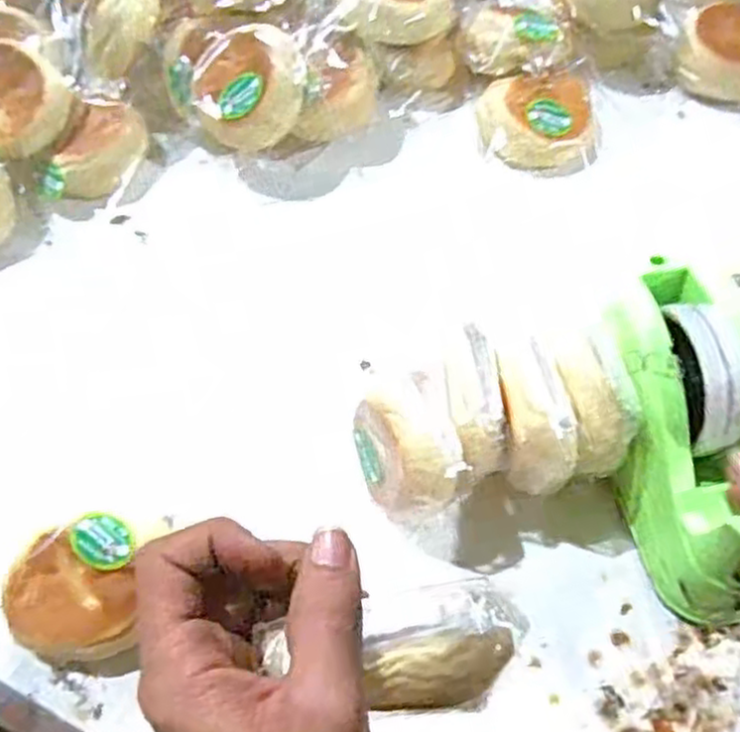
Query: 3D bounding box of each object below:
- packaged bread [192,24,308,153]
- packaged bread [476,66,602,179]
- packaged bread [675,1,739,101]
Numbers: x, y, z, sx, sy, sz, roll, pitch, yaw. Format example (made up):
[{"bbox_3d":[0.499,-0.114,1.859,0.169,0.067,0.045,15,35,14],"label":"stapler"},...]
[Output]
[{"bbox_3d":[-0.091,-0.214,0.568,0.089,0.048,0.090,-21,68,8],"label":"packaged bread"},{"bbox_3d":[0.141,-0.199,0.598,0.101,0.044,0.082,0,62,0],"label":"packaged bread"},{"bbox_3d":[0.307,-0.261,0.624,0.084,0.045,0.086,0,62,0],"label":"packaged bread"}]

